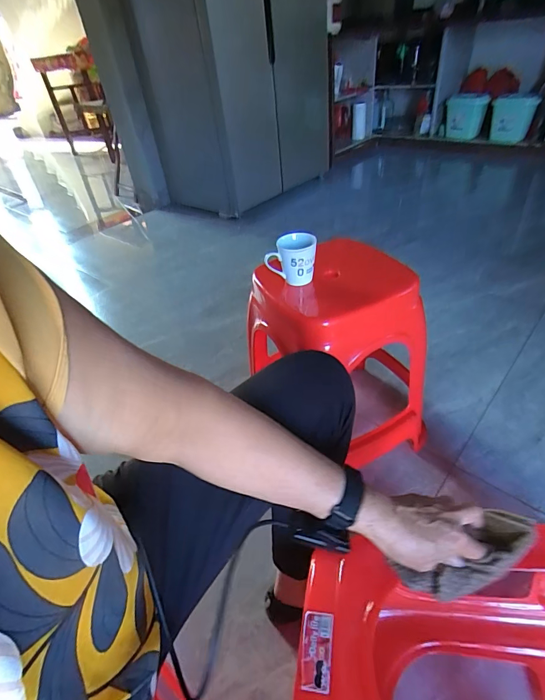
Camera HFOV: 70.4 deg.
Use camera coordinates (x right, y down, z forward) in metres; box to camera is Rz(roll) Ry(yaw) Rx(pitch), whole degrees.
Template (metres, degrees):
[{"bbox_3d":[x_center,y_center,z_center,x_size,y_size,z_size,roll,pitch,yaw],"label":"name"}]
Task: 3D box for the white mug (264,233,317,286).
[{"bbox_3d":[0.038,-0.180,0.764,0.097,0.083,0.071,2,40,11],"label":"white mug"}]

